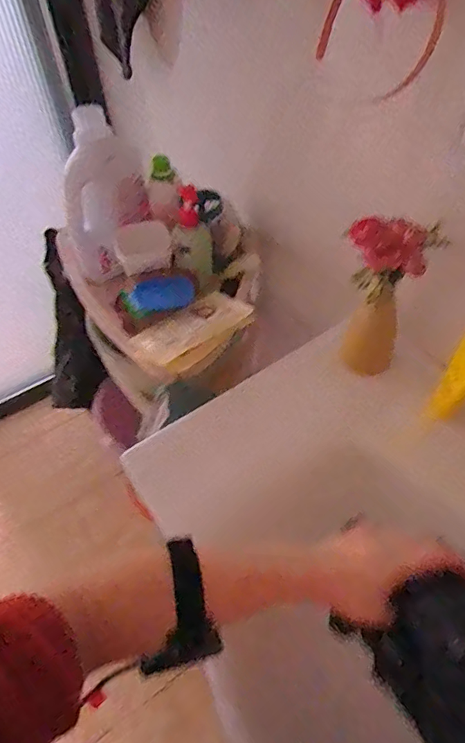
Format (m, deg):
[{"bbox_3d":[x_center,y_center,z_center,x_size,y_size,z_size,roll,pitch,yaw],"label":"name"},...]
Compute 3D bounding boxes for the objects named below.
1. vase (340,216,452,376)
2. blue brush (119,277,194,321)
[{"bbox_3d":[0.181,-0.082,0.584,0.105,0.213,0.076,18,54,16],"label":"vase"},{"bbox_3d":[-0.119,-0.120,0.747,0.112,0.027,0.062,-12,52,-7],"label":"blue brush"}]

